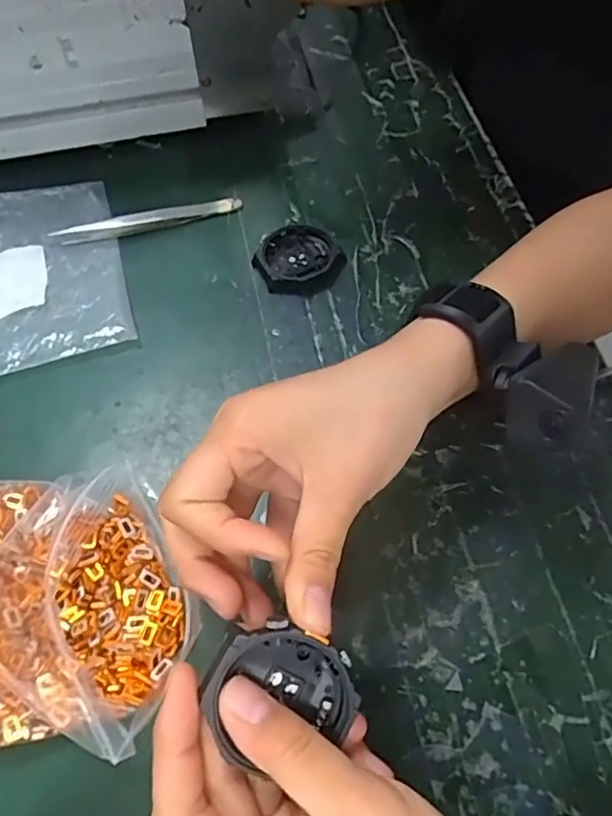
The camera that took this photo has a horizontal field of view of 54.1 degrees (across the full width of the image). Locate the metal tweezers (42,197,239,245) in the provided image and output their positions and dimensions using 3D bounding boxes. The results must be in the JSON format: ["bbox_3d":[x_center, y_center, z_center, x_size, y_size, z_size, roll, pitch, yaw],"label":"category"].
[{"bbox_3d":[-0.106,-0.127,0.405,0.125,0.006,0.016,-12,62,-6],"label":"metal tweezers"}]

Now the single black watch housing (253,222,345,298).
[{"bbox_3d":[-0.005,-0.096,0.388,0.054,0.008,0.054,0,61,1],"label":"single black watch housing"}]

